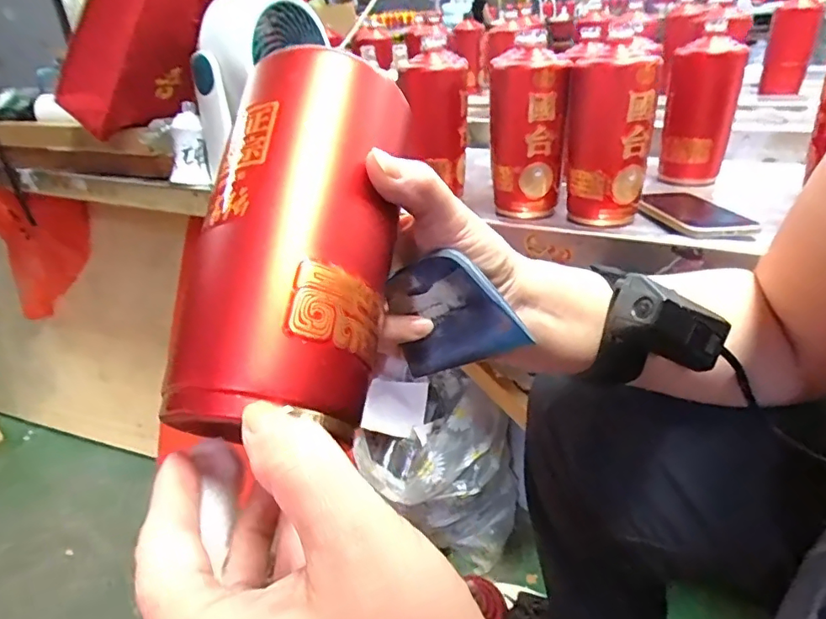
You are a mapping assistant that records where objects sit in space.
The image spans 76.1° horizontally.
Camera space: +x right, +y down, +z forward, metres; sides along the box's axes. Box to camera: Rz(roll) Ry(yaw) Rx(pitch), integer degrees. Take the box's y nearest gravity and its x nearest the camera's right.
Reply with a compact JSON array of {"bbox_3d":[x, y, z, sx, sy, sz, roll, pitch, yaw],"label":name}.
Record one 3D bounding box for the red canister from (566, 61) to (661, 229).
[{"bbox_3d":[0.207,-0.179,0.566,0.081,0.157,0.079,6,32,18],"label":"red canister"}]

